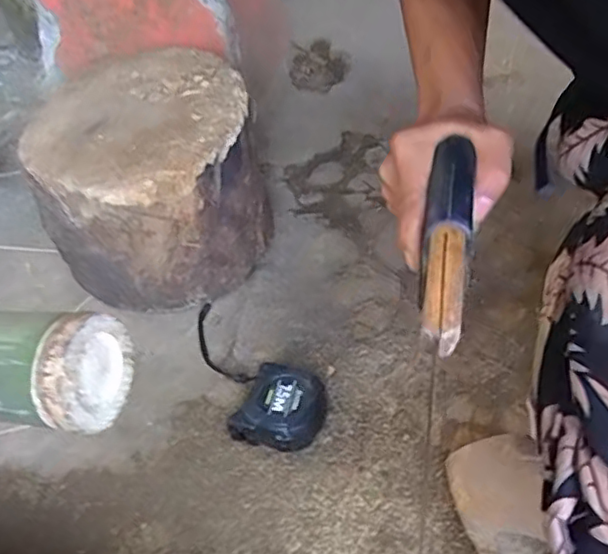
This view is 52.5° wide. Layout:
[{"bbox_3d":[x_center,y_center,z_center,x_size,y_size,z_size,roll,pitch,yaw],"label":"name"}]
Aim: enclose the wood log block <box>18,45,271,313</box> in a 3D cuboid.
[{"bbox_3d":[-0.178,-0.114,0.718,0.236,0.209,0.255,-19,52,-15],"label":"wood log block"}]

